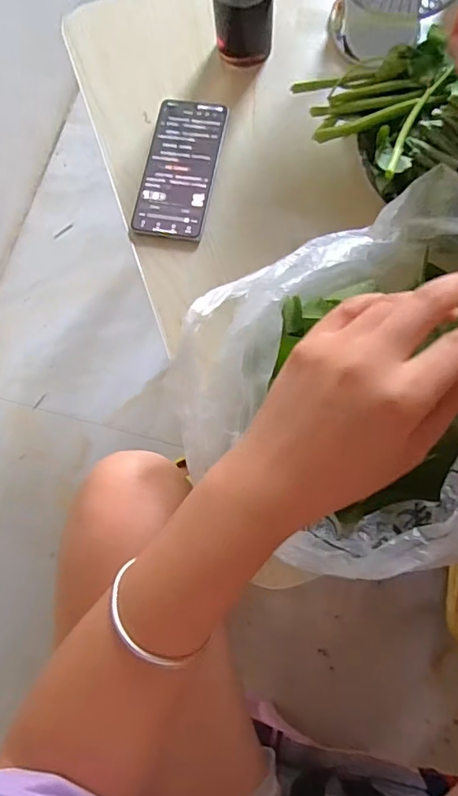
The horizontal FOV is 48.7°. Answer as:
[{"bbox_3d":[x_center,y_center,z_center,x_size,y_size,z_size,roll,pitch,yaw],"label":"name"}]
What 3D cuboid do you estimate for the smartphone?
[{"bbox_3d":[-0.050,-0.242,0.529,0.074,0.010,0.161,10,77,2],"label":"smartphone"}]

